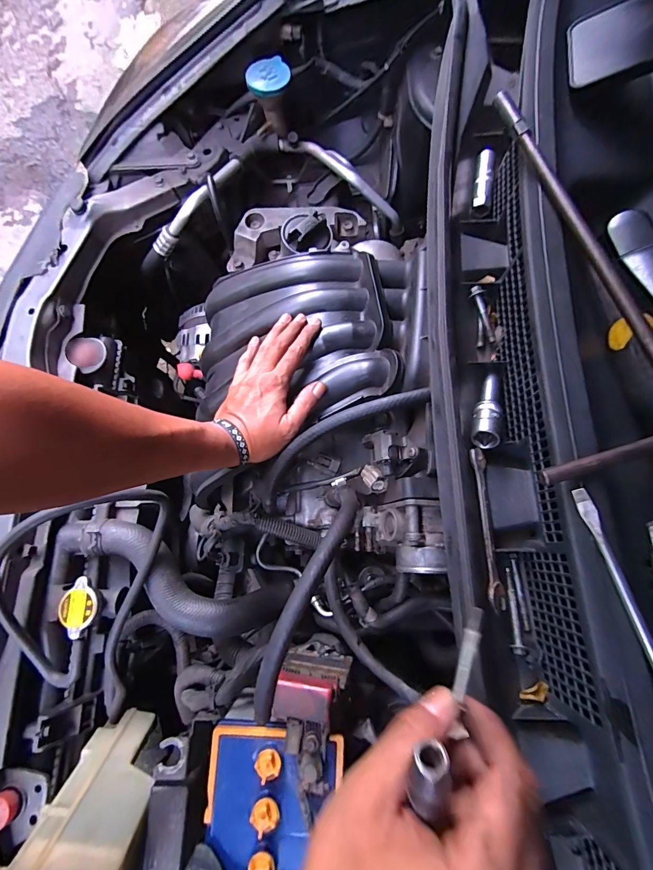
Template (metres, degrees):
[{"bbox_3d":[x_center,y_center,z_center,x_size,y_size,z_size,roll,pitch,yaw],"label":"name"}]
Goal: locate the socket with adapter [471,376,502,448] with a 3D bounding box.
[{"bbox_3d":[0.130,-0.023,0.311,0.021,0.017,0.070,17,60,3],"label":"socket with adapter"}]

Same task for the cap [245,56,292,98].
[{"bbox_3d":[-0.080,-0.491,0.532,0.060,0.016,0.062,0,75,-1],"label":"cap"}]

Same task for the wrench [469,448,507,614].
[{"bbox_3d":[0.117,0.066,0.283,0.015,0.011,0.114,-2,75,-2],"label":"wrench"}]

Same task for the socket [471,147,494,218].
[{"bbox_3d":[0.156,-0.253,0.388,0.017,0.016,0.069,9,75,1],"label":"socket"}]

